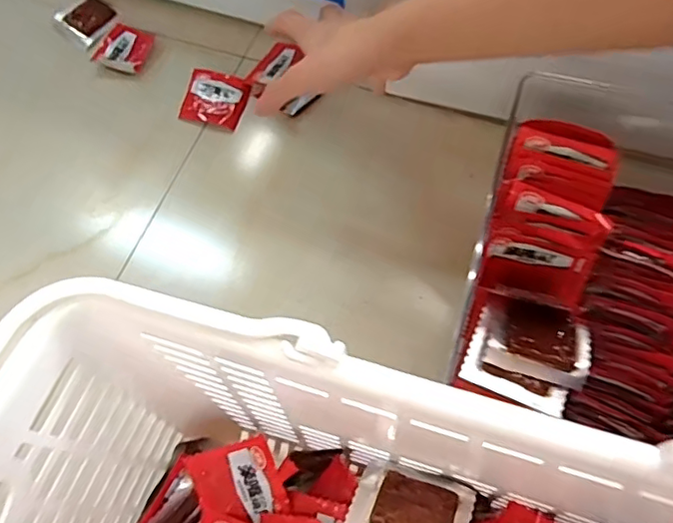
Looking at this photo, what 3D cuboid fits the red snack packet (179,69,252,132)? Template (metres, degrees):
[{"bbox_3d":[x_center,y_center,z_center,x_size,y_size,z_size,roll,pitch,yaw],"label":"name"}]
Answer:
[{"bbox_3d":[-0.127,-0.172,0.594,0.066,0.016,0.058,19,72,9],"label":"red snack packet"}]

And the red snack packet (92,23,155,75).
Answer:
[{"bbox_3d":[-0.239,-0.241,0.627,0.056,0.022,0.067,7,71,5],"label":"red snack packet"}]

